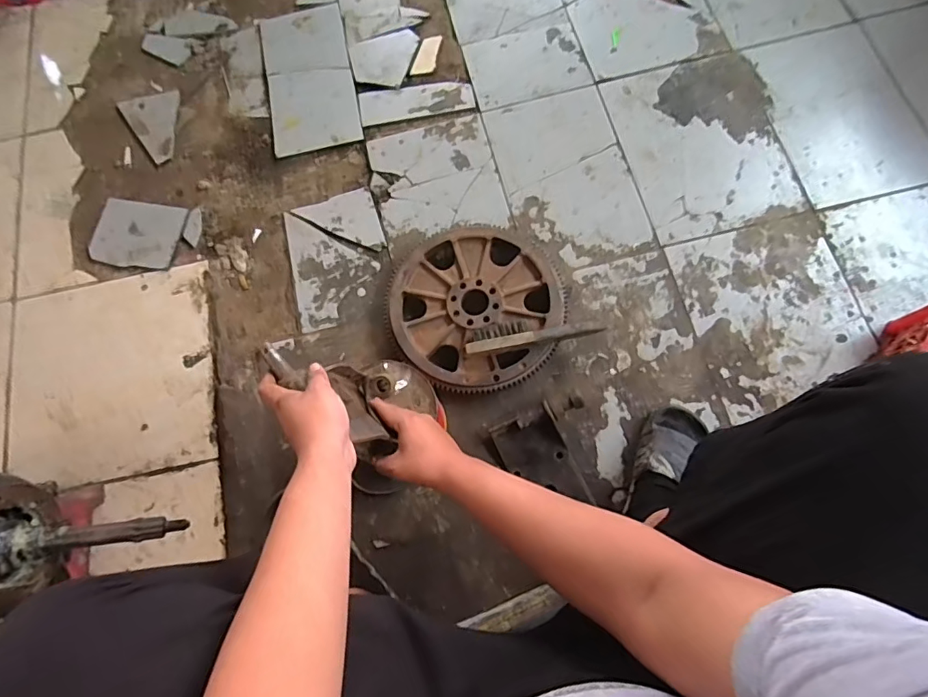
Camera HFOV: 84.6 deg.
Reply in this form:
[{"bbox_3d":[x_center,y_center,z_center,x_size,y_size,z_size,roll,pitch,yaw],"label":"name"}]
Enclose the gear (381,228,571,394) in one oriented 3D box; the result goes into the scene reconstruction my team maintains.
[{"bbox_3d":[0.022,-0.077,0.922,0.319,0.064,0.301,-9,74,1],"label":"gear"}]

